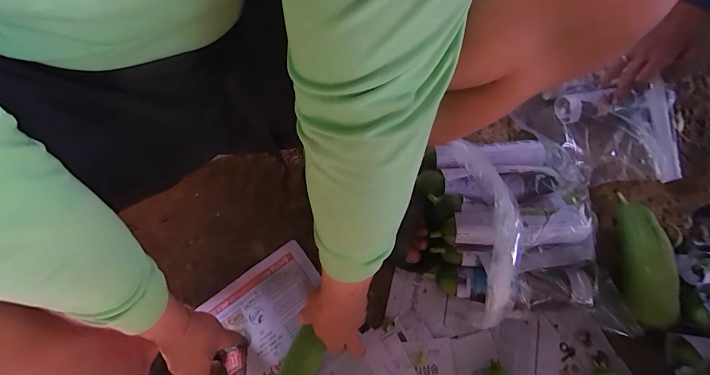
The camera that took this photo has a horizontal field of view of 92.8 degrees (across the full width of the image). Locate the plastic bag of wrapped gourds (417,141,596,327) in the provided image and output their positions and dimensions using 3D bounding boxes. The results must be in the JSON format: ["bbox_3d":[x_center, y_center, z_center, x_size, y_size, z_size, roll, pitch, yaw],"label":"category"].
[{"bbox_3d":[0.251,0.049,0.533,0.245,0.142,0.272,-9,69,-3],"label":"plastic bag of wrapped gourds"}]

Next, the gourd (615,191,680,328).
[{"bbox_3d":[0.461,0.106,0.539,0.058,0.052,0.218,12,69,5],"label":"gourd"}]

